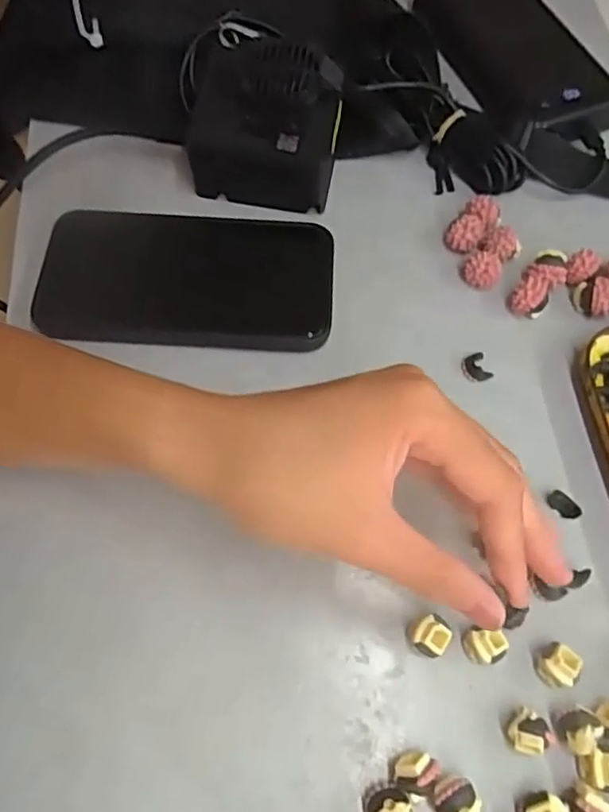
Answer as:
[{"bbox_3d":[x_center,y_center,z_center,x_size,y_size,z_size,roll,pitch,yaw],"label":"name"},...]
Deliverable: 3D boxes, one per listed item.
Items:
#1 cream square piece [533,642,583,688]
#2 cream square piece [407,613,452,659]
[{"bbox_3d":[0.106,0.108,0.259,0.016,0.013,0.016,-29,67,-15],"label":"cream square piece"},{"bbox_3d":[0.053,0.097,0.262,0.016,0.011,0.016,39,69,17],"label":"cream square piece"}]

